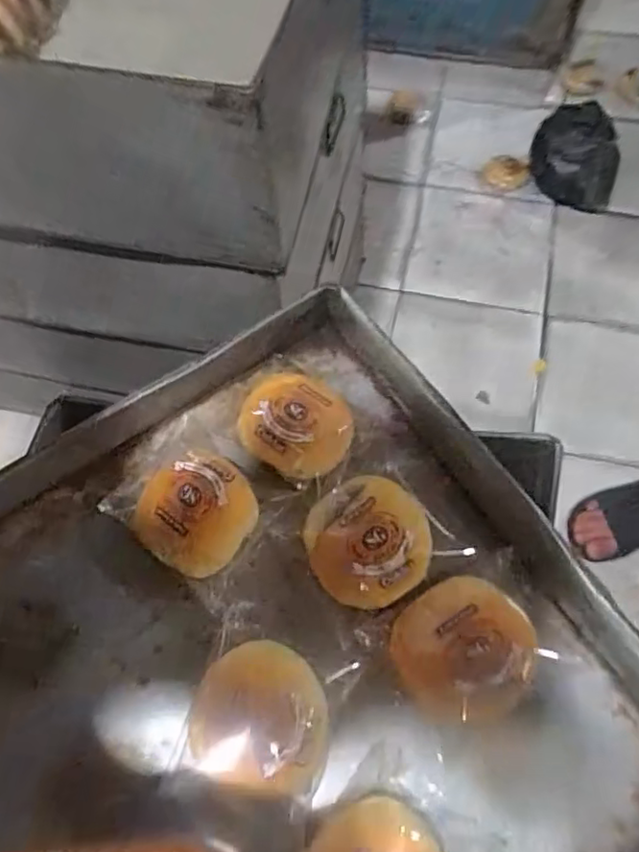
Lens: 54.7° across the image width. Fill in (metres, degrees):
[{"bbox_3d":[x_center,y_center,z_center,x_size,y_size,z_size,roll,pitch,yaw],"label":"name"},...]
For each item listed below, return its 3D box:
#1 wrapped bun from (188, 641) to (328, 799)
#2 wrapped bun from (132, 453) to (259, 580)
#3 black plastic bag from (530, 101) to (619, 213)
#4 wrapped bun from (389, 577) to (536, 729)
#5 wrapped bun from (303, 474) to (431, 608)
[{"bbox_3d":[-0.044,0.202,0.426,0.096,0.042,0.096,3,66,3],"label":"wrapped bun"},{"bbox_3d":[-0.098,0.066,0.478,0.092,0.041,0.086,-1,66,2],"label":"wrapped bun"},{"bbox_3d":[0.550,-0.579,1.322,0.190,0.140,0.145,19,69,10],"label":"black plastic bag"},{"bbox_3d":[0.101,0.155,0.428,0.096,0.037,0.089,-1,66,2],"label":"wrapped bun"},{"bbox_3d":[0.038,0.085,0.464,0.091,0.033,0.090,-1,66,2],"label":"wrapped bun"}]

